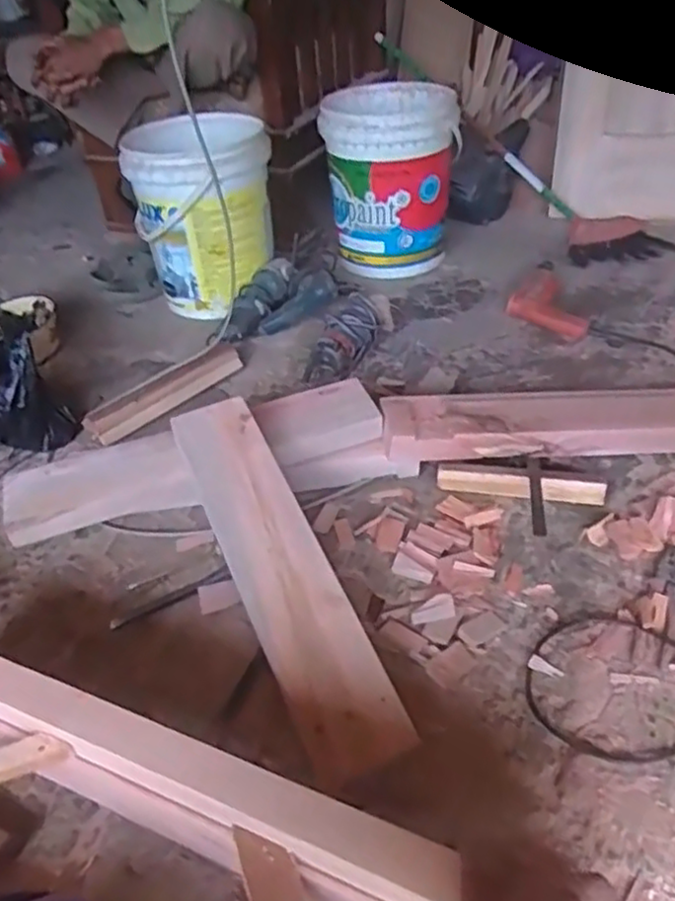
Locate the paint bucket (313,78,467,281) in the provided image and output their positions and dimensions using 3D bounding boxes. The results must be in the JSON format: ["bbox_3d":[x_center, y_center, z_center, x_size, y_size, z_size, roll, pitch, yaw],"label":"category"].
[{"bbox_3d":[0.133,-0.654,1.692,0.300,0.355,0.318,0,39,6],"label":"paint bucket"}]

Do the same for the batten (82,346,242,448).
[{"bbox_3d":[-0.316,-0.110,1.325,0.043,0.057,0.327,28,51,35],"label":"batten"}]

